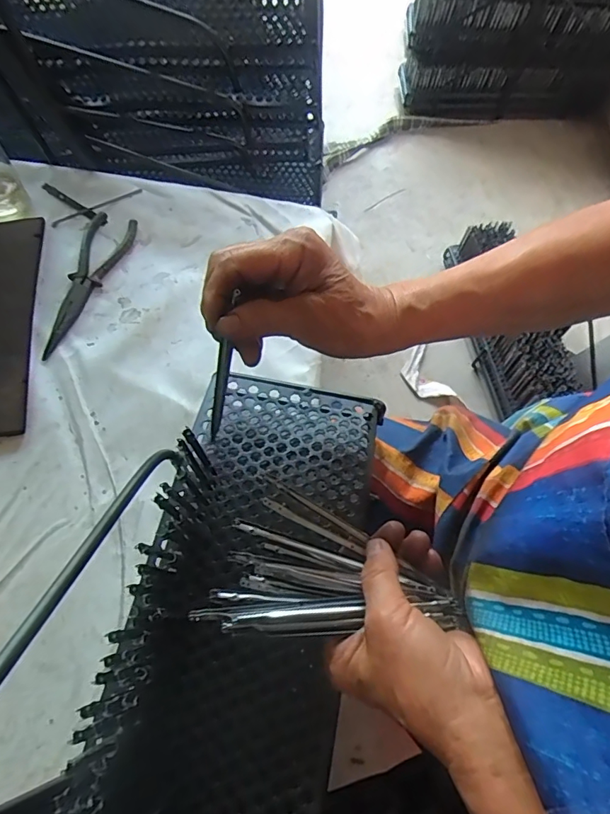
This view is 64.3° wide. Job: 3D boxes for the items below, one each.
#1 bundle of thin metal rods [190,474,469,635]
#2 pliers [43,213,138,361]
[{"bbox_3d":[0.023,0.105,0.304,0.142,0.032,0.109,17,49,8],"label":"bundle of thin metal rods"},{"bbox_3d":[-0.231,-0.136,0.527,0.054,0.011,0.191,6,64,1],"label":"pliers"}]

